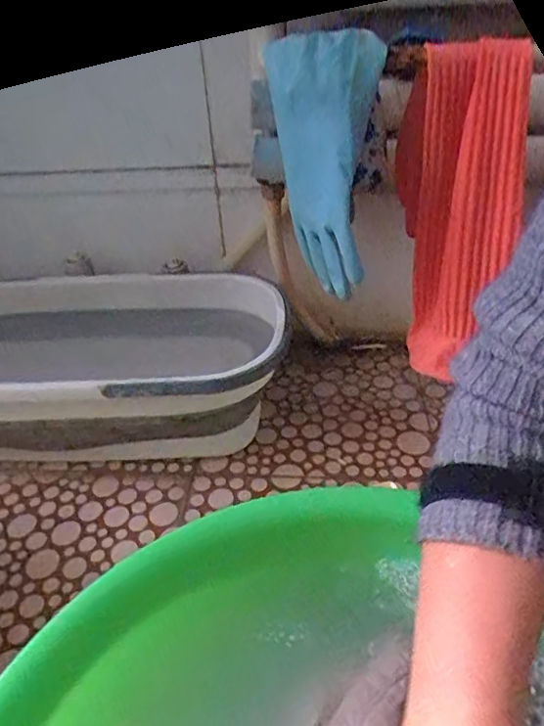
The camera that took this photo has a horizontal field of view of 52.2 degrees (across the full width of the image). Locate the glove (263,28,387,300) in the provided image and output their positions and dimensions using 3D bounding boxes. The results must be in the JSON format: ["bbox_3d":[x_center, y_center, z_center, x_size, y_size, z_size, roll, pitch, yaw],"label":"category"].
[{"bbox_3d":[0.049,-0.179,0.530,0.104,0.225,0.081,1,36,7],"label":"glove"}]

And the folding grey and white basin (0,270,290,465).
[{"bbox_3d":[-0.256,0.021,0.735,0.552,0.174,0.269,-3,36,1],"label":"folding grey and white basin"}]

